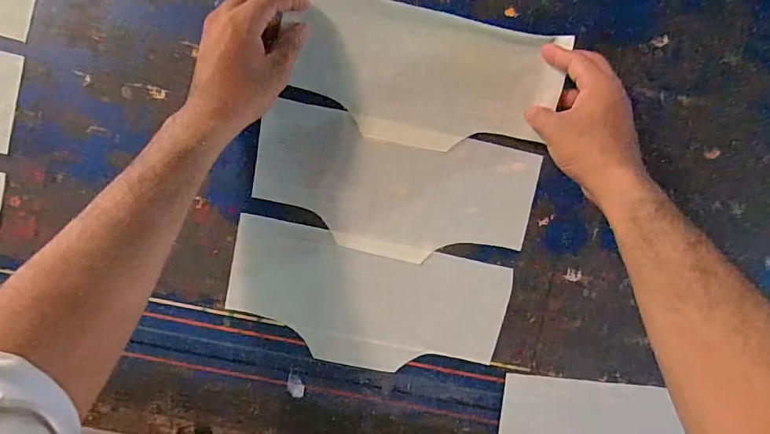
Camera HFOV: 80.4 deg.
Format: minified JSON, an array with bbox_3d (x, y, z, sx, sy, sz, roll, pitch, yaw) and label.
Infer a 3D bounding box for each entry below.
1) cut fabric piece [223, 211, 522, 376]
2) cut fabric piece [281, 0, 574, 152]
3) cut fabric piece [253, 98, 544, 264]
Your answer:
[{"bbox_3d":[-0.020,0.090,0.479,0.285,0.005,0.131,12,93,-1],"label":"cut fabric piece"},{"bbox_3d":[0.036,-0.139,0.453,0.258,0.025,0.129,12,93,-1],"label":"cut fabric piece"},{"bbox_3d":[0.008,-0.028,0.474,0.283,0.008,0.132,12,93,-1],"label":"cut fabric piece"}]

